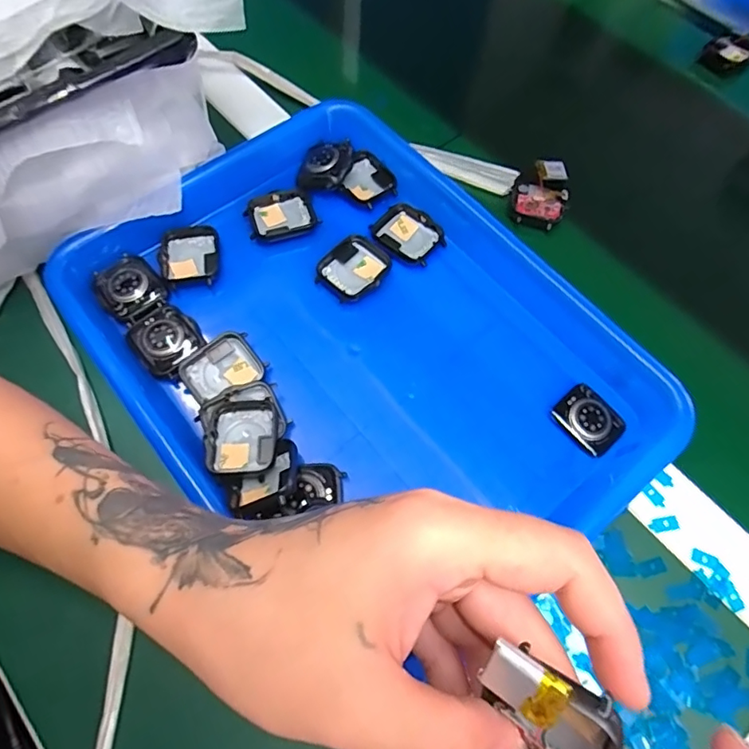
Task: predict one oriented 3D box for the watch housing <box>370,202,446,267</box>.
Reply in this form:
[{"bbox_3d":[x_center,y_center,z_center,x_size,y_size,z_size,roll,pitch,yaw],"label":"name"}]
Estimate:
[{"bbox_3d":[0.023,-0.097,0.356,0.036,0.006,0.045,-37,72,-16],"label":"watch housing"}]

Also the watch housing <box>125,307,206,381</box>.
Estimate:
[{"bbox_3d":[-0.128,-0.021,0.319,0.039,0.009,0.045,-41,73,-17],"label":"watch housing"}]

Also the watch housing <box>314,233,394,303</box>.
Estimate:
[{"bbox_3d":[-0.012,-0.071,0.343,0.037,0.009,0.046,40,71,15],"label":"watch housing"}]

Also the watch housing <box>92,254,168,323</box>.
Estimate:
[{"bbox_3d":[-0.157,-0.055,0.333,0.038,0.007,0.048,-33,71,-15],"label":"watch housing"}]

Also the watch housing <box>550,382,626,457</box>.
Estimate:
[{"bbox_3d":[0.127,0.027,0.310,0.029,0.013,0.038,-37,72,-16],"label":"watch housing"}]

